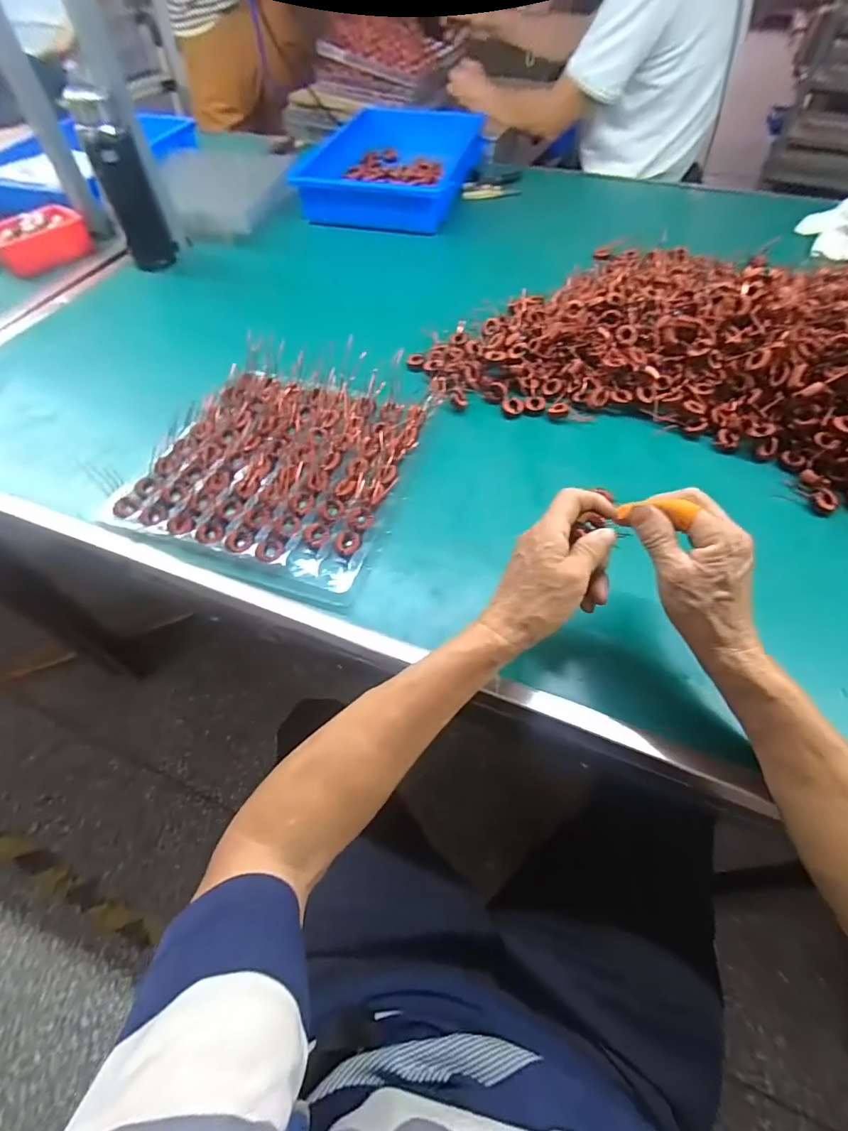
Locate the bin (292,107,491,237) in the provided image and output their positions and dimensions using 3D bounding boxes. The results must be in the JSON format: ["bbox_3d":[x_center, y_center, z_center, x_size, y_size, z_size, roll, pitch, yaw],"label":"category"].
[{"bbox_3d":[-0.068,-0.875,1.052,0.347,0.100,0.439,9,56,7],"label":"bin"}]

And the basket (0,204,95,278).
[{"bbox_3d":[-0.674,-0.571,0.848,0.100,0.055,0.154,35,63,22],"label":"basket"}]

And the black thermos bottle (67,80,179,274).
[{"bbox_3d":[-0.477,-0.605,0.775,0.059,0.223,0.070,-12,56,-7],"label":"black thermos bottle"}]

